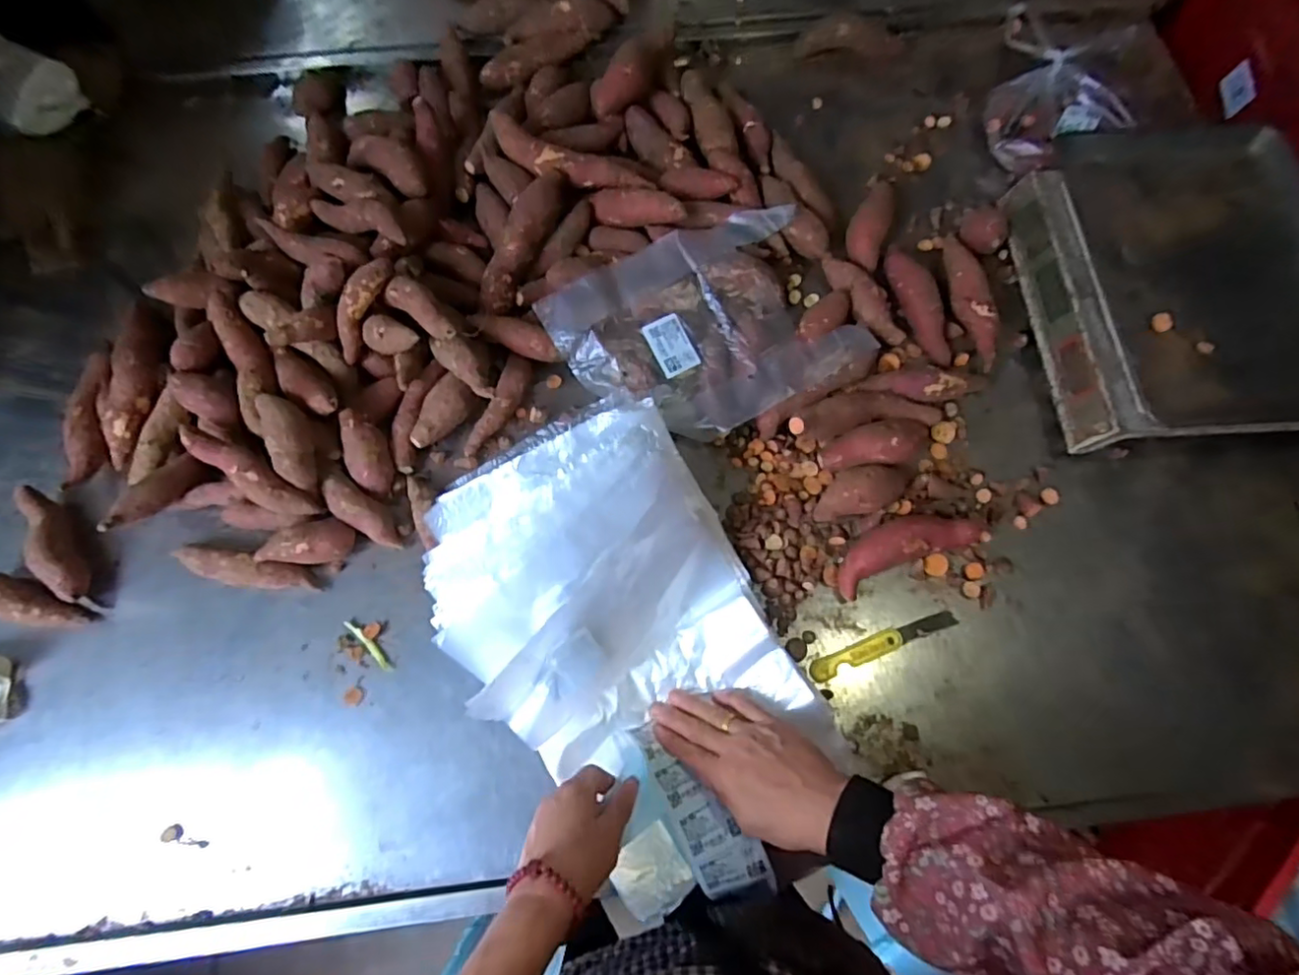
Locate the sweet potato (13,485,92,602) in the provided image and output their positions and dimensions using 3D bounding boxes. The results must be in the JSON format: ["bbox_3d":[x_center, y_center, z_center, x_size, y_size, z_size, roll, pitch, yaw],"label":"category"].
[{"bbox_3d":[-0.563,0.053,0.567,0.031,0.035,0.124,-32,75,-9],"label":"sweet potato"}]

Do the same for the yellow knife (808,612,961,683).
[{"bbox_3d":[0.217,0.144,0.550,0.145,0.009,0.020,-21,73,-6],"label":"yellow knife"}]

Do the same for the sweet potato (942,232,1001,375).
[{"bbox_3d":[0.346,-0.207,0.648,0.030,0.038,0.169,-3,72,-1],"label":"sweet potato"}]

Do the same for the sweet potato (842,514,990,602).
[{"bbox_3d":[0.249,0.051,0.563,0.156,0.042,0.048,-22,73,-7],"label":"sweet potato"}]

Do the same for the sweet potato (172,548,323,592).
[{"bbox_3d":[-0.377,0.079,0.559,0.119,0.041,0.029,11,73,4],"label":"sweet potato"}]

